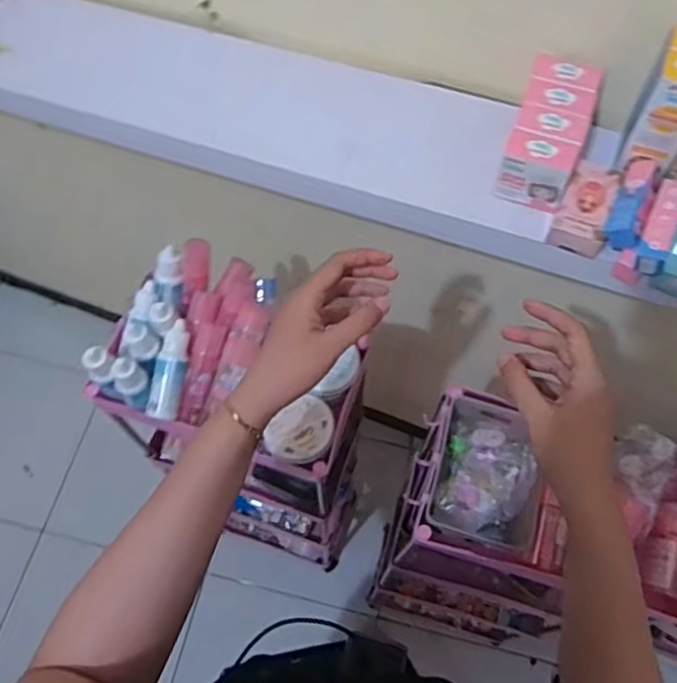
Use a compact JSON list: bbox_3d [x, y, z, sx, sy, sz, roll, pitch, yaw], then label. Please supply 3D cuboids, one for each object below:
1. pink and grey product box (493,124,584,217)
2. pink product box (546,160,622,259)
[{"bbox_3d":[0.178,-0.153,0.590,0.063,0.056,0.039,21,65,8],"label":"pink and grey product box"},{"bbox_3d":[0.224,-0.120,0.589,0.045,0.028,0.090,25,66,10],"label":"pink product box"}]

